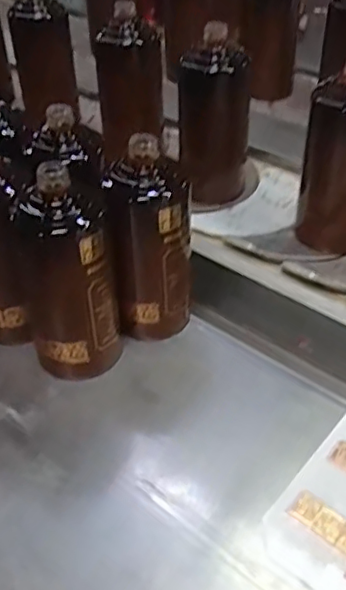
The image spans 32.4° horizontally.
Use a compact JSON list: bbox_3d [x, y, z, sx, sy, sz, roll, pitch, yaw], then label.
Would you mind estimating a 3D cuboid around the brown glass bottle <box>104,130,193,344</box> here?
[{"bbox_3d":[-0.019,-0.039,0.536,0.069,0.182,0.068,-2,41,1],"label":"brown glass bottle"}]

